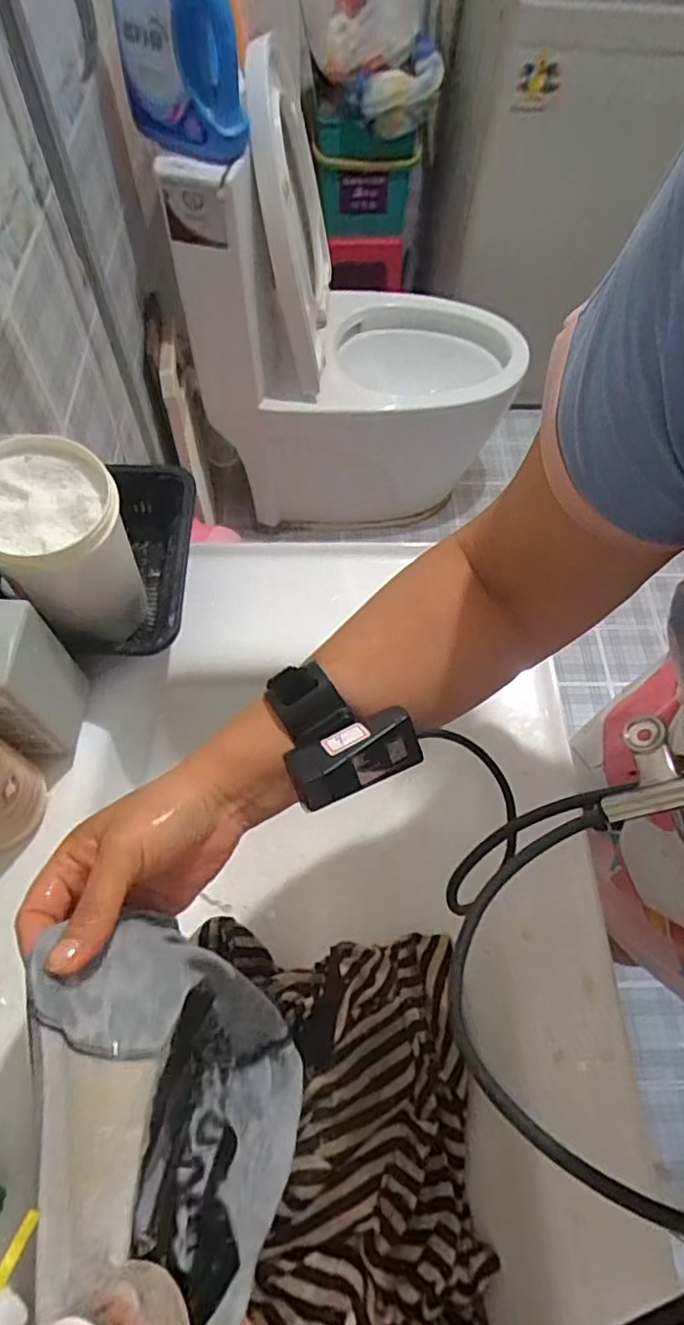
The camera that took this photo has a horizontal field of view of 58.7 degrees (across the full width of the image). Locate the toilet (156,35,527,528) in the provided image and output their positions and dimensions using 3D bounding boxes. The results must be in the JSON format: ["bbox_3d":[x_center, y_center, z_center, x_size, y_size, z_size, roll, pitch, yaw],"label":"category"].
[{"bbox_3d":[0.039,-0.680,1.284,0.638,0.797,0.453,-1,62,-3],"label":"toilet"}]

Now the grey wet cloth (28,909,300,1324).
[{"bbox_3d":[-0.076,0.237,0.319,0.039,0.204,0.177,-18,60,9],"label":"grey wet cloth"}]

